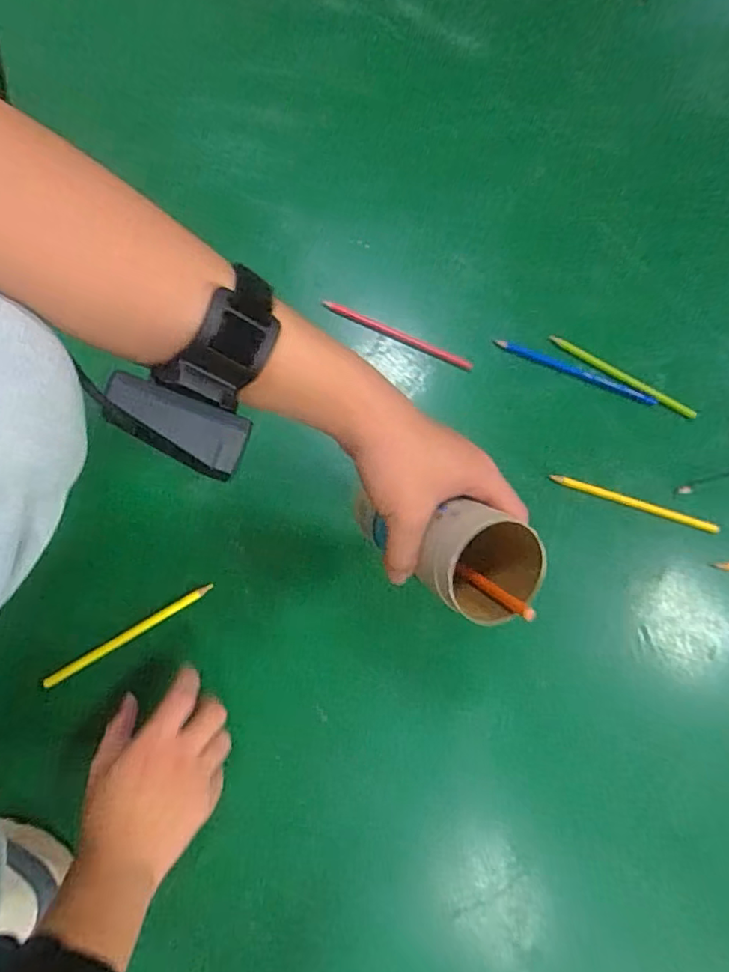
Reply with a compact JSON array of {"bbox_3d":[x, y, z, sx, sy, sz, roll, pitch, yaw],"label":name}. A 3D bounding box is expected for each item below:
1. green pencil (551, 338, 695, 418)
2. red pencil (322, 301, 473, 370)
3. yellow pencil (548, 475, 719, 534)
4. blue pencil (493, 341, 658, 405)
[{"bbox_3d":[0.262,-0.111,0.573,0.161,0.006,0.010,30,81,6],"label":"green pencil"},{"bbox_3d":[0.033,-0.153,0.576,0.162,0.009,0.011,24,80,5],"label":"red pencil"},{"bbox_3d":[0.261,0.016,0.548,0.163,0.008,0.010,18,80,4],"label":"yellow pencil"},{"bbox_3d":[0.215,-0.116,0.574,0.168,0.004,0.011,23,80,4],"label":"blue pencil"}]

